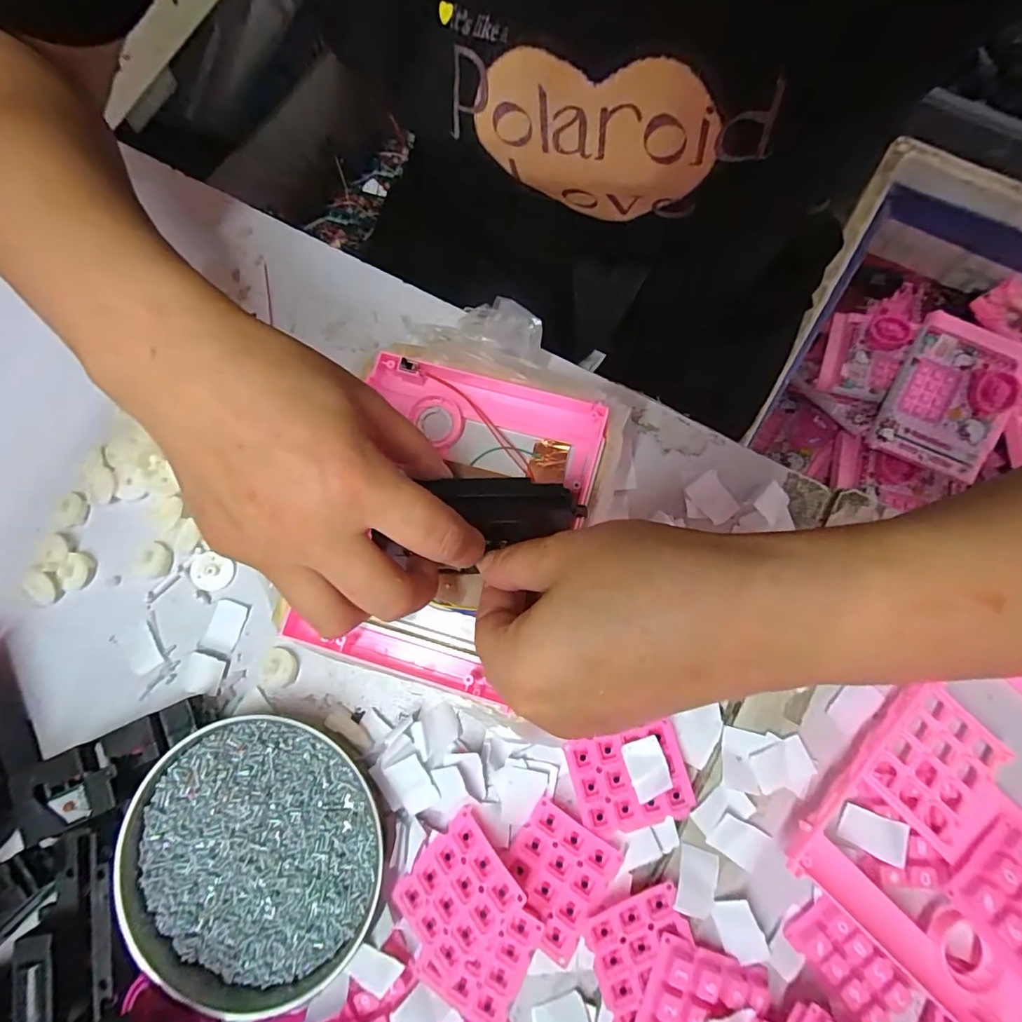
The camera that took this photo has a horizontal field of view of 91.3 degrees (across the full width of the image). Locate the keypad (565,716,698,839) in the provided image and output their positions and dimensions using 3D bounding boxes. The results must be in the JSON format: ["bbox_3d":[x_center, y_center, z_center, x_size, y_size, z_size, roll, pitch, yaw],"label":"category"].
[{"bbox_3d":[0.063,0.142,0.265,0.060,0.004,0.046,-15,79,0],"label":"keypad"}]

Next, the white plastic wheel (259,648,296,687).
[{"bbox_3d":[-0.137,0.092,0.292,0.021,0.006,0.021,0,79,2],"label":"white plastic wheel"}]

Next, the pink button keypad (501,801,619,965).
[{"bbox_3d":[0.021,0.188,0.254,0.049,0.007,0.057,31,79,14],"label":"pink button keypad"}]

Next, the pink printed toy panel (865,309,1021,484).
[{"bbox_3d":[0.506,-0.133,0.572,0.129,0.034,0.170,23,96,7],"label":"pink printed toy panel"}]

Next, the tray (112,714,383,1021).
[{"bbox_3d":[-0.137,0.183,0.263,0.133,0.021,0.126,0,79,2],"label":"tray"}]

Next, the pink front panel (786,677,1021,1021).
[{"bbox_3d":[0.232,0.148,0.241,0.132,0.026,0.162,41,84,9],"label":"pink front panel"}]

